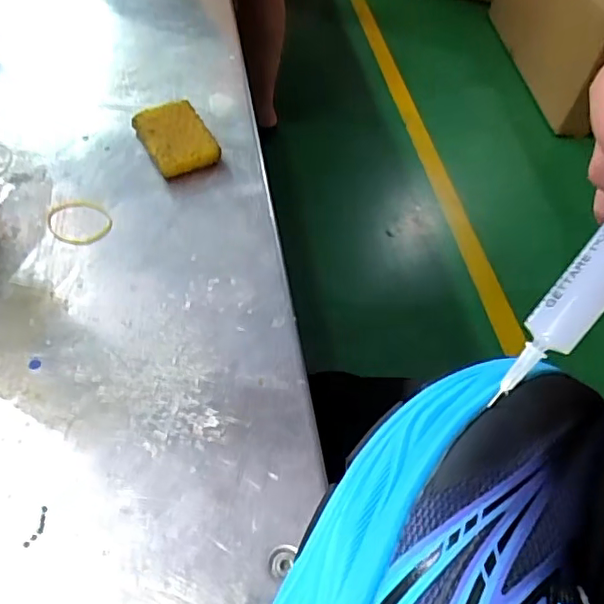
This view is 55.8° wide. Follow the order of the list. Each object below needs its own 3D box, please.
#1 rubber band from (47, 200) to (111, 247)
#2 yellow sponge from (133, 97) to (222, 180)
[{"bbox_3d":[-0.136,-0.049,0.348,0.037,0.004,0.038,2,53,-3],"label":"rubber band"},{"bbox_3d":[-0.086,-0.112,0.394,0.043,0.019,0.060,-23,58,-20],"label":"yellow sponge"}]

